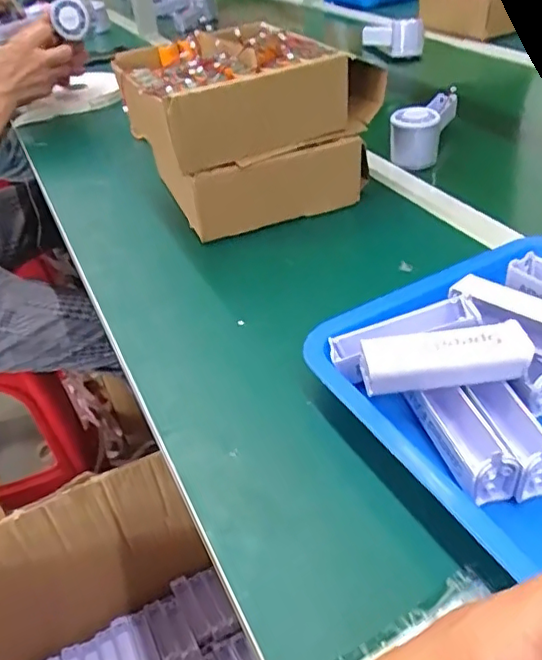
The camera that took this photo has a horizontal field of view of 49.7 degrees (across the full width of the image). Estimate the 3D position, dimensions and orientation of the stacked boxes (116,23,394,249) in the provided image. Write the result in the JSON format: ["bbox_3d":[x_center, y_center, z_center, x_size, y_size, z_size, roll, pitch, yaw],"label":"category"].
[{"bbox_3d":[-0.029,-0.225,0.641,0.226,0.168,0.218,-23,41,-19],"label":"stacked boxes"}]

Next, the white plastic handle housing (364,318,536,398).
[{"bbox_3d":[0.109,0.019,0.371,0.104,0.025,0.029,-7,39,-1],"label":"white plastic handle housing"}]

